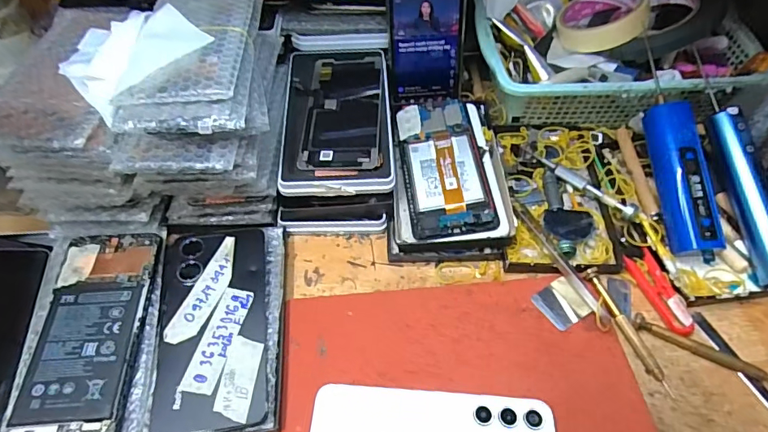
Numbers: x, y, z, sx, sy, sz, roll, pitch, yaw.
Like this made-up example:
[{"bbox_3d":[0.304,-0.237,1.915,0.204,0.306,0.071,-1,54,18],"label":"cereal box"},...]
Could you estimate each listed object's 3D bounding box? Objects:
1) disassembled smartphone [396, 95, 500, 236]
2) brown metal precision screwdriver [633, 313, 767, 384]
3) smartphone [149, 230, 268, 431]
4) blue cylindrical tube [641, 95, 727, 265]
[{"bbox_3d":[0.054,-0.049,0.437,0.073,0.009,0.155,-10,56,3],"label":"disassembled smartphone"},{"bbox_3d":[0.241,0.100,0.347,0.108,0.008,0.012,25,57,19],"label":"brown metal precision screwdriver"},{"bbox_3d":[-0.126,0.076,0.346,0.075,0.011,0.155,-8,53,-4],"label":"smartphone"},{"bbox_3d":[0.256,-0.035,0.403,0.033,0.035,0.138,-4,76,-2],"label":"blue cylindrical tube"}]

